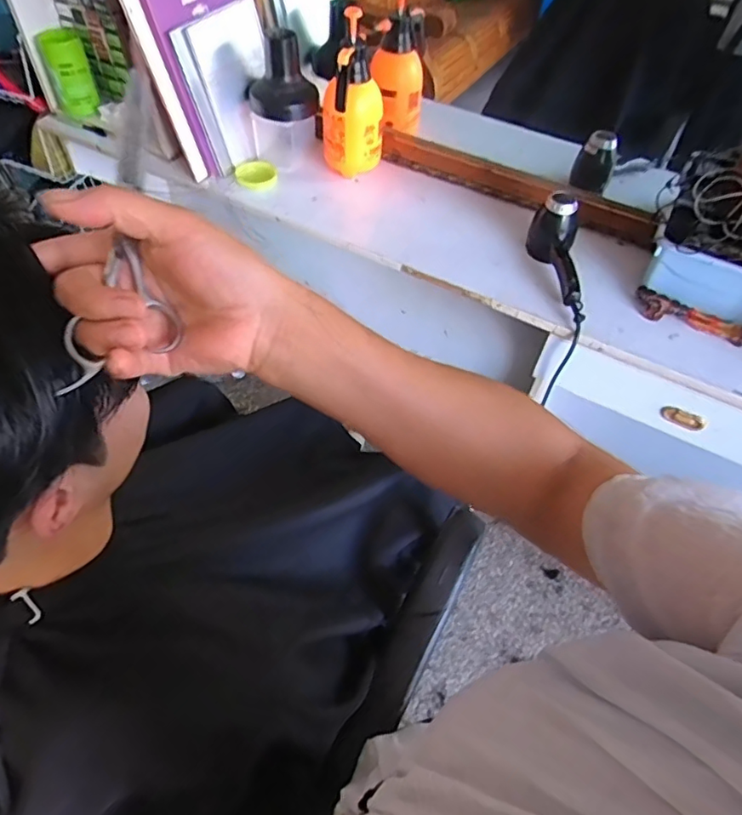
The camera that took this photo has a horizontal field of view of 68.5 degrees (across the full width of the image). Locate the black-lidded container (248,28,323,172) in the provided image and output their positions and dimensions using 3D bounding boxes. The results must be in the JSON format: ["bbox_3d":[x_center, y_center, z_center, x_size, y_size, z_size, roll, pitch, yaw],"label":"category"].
[{"bbox_3d":[-0.192,-0.667,1.208,0.148,0.249,0.128,-1,52,-5],"label":"black-lidded container"}]

